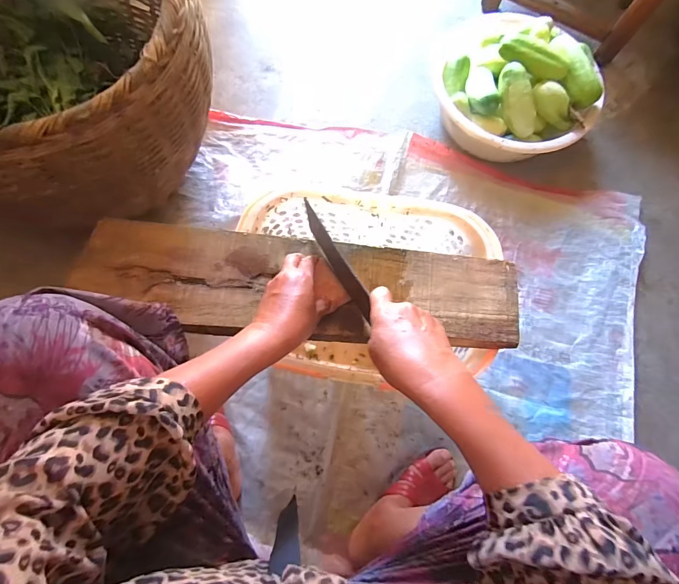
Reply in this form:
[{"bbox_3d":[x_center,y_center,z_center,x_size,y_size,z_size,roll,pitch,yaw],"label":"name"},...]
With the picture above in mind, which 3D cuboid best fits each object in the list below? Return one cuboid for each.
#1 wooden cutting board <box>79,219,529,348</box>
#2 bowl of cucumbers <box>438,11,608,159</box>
[{"bbox_3d":[-0.047,-0.007,0.517,0.598,0.024,0.140,5,73,-2],"label":"wooden cutting board"},{"bbox_3d":[0.382,-0.433,0.797,0.294,0.155,0.300,1,74,-3],"label":"bowl of cucumbers"}]

